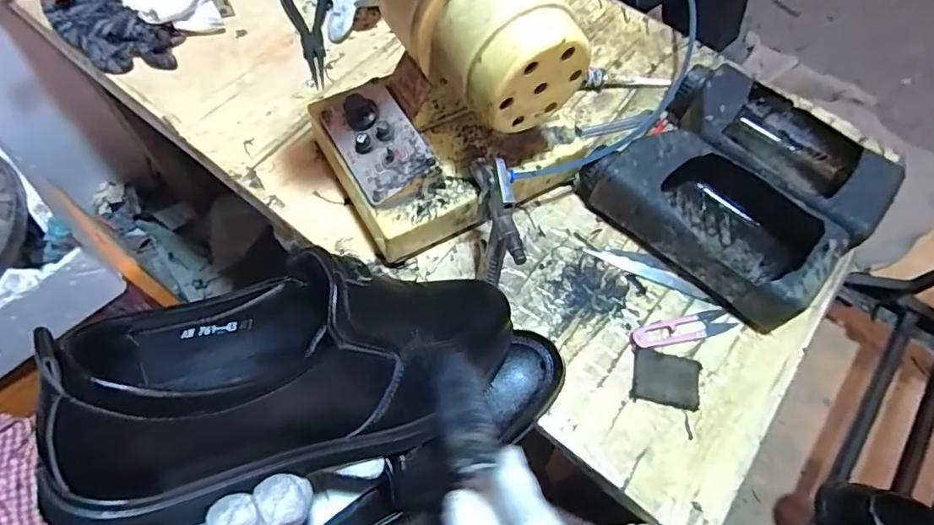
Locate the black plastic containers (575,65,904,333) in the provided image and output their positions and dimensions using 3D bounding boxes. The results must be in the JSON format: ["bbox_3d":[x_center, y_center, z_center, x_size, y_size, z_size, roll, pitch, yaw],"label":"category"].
[{"bbox_3d":[0.271,-0.074,0.510,0.236,0.067,0.225,-38,71,-19],"label":"black plastic containers"}]

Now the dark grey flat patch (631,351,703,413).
[{"bbox_3d":[0.170,0.099,0.443,0.056,0.009,0.041,10,64,2],"label":"dark grey flat patch"}]

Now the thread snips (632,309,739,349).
[{"bbox_3d":[0.192,0.058,0.464,0.096,0.010,0.022,-12,65,-9],"label":"thread snips"}]

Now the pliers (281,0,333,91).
[{"bbox_3d":[-0.185,-0.285,0.610,0.059,0.015,0.190,-11,65,-8],"label":"pliers"}]

